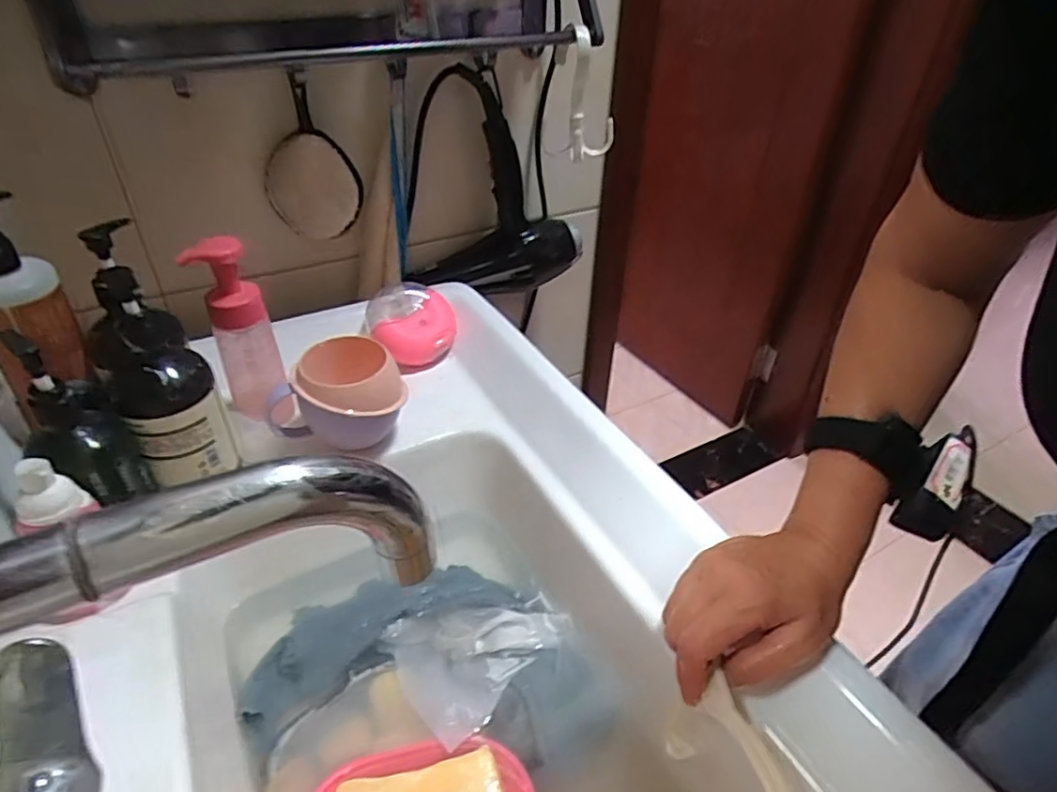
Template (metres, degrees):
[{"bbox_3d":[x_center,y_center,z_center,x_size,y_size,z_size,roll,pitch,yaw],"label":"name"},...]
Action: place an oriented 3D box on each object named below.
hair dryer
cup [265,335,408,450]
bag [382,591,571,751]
[{"bbox_3d":[-0.038,-0.250,0.770,0.226,0.236,0.086,-23,44,-29],"label":"hair dryer"},{"bbox_3d":[-0.170,0.007,0.558,0.111,0.089,0.078,-23,44,-28],"label":"cup"},{"bbox_3d":[-0.038,0.208,0.513,0.135,0.012,0.108,-20,43,-26],"label":"bag"}]

